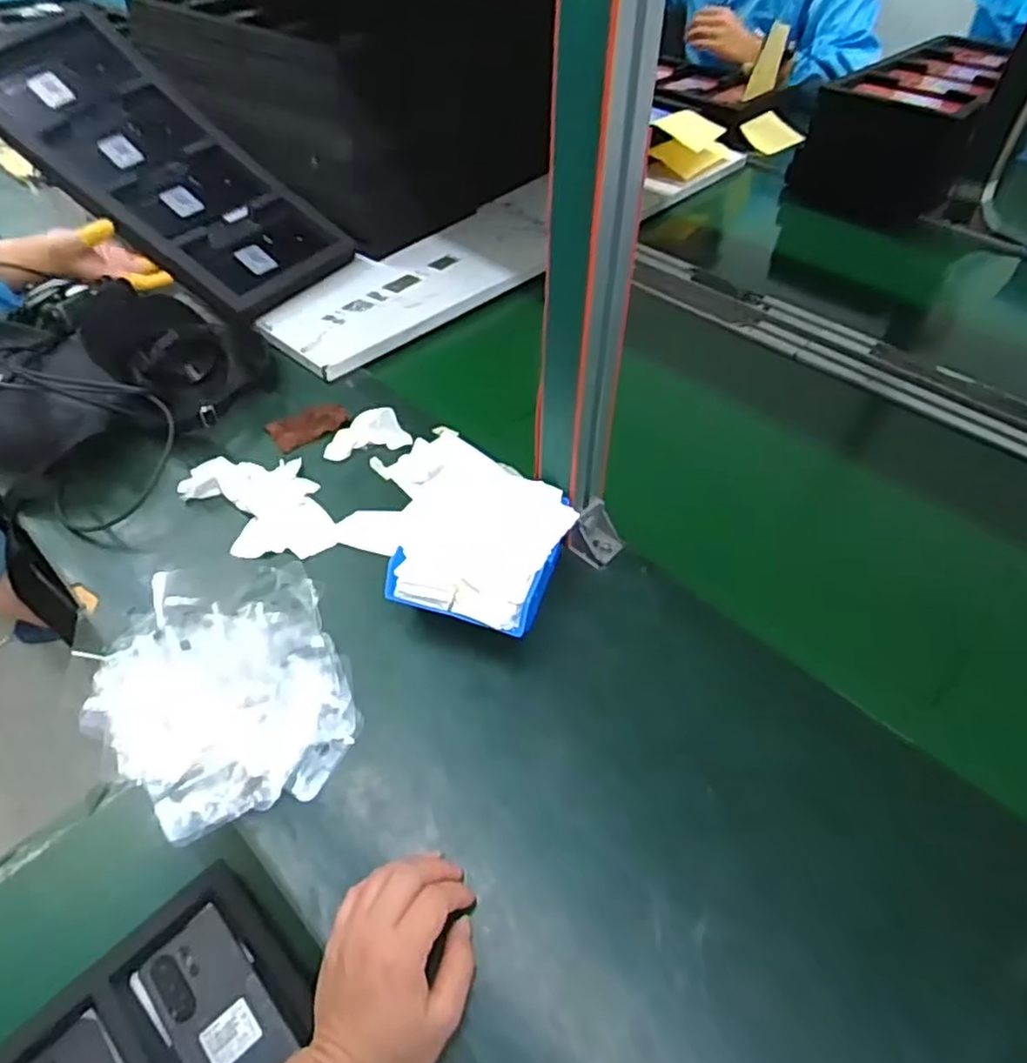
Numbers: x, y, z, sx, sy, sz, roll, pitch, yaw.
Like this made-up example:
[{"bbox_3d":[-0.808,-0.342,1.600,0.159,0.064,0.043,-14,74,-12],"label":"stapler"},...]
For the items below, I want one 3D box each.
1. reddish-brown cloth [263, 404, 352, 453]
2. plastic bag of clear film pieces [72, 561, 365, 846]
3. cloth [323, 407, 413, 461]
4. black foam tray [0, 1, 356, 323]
[{"bbox_3d":[-0.224,-0.117,0.758,0.081,0.012,0.047,-26,53,-23],"label":"reddish-brown cloth"},{"bbox_3d":[-0.230,0.114,0.537,0.185,0.048,0.222,-17,50,-15],"label":"plastic bag of clear film pieces"},{"bbox_3d":[-0.155,-0.106,0.726,0.086,0.028,0.048,-9,48,-9],"label":"cloth"},{"bbox_3d":[-0.458,-0.476,0.900,0.473,0.057,0.216,41,55,0],"label":"black foam tray"}]

